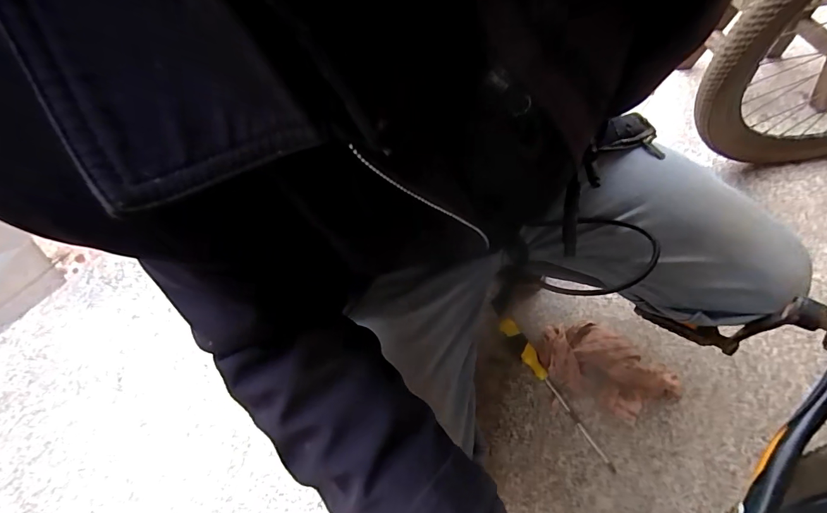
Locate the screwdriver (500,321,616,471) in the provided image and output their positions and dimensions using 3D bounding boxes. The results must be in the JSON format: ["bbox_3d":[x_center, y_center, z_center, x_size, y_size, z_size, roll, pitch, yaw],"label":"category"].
[{"bbox_3d":[0.216,0.199,0.607,0.026,0.027,0.250,-29,58,-14],"label":"screwdriver"}]

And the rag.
[{"bbox_3d":[0.287,0.168,0.598,0.190,0.037,0.123,34,64,25],"label":"rag"}]

